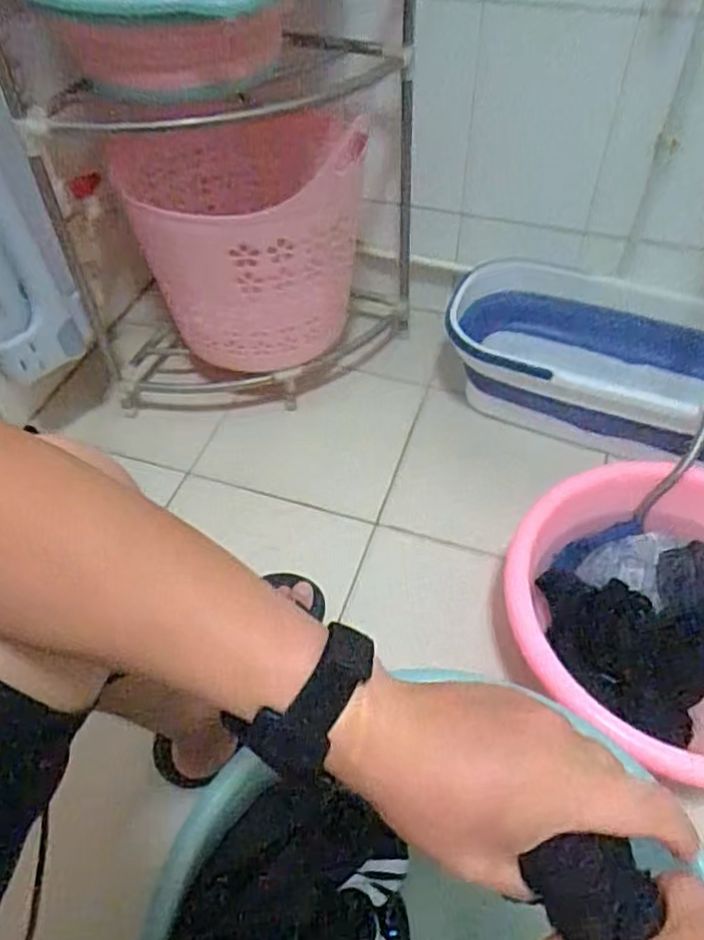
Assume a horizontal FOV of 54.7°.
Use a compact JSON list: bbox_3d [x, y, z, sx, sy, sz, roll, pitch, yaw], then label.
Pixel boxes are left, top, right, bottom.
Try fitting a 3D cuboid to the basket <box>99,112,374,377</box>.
[{"bbox_3d":[-0.150,-0.344,1.015,0.327,0.300,0.355,1,49,3],"label":"basket"}]

